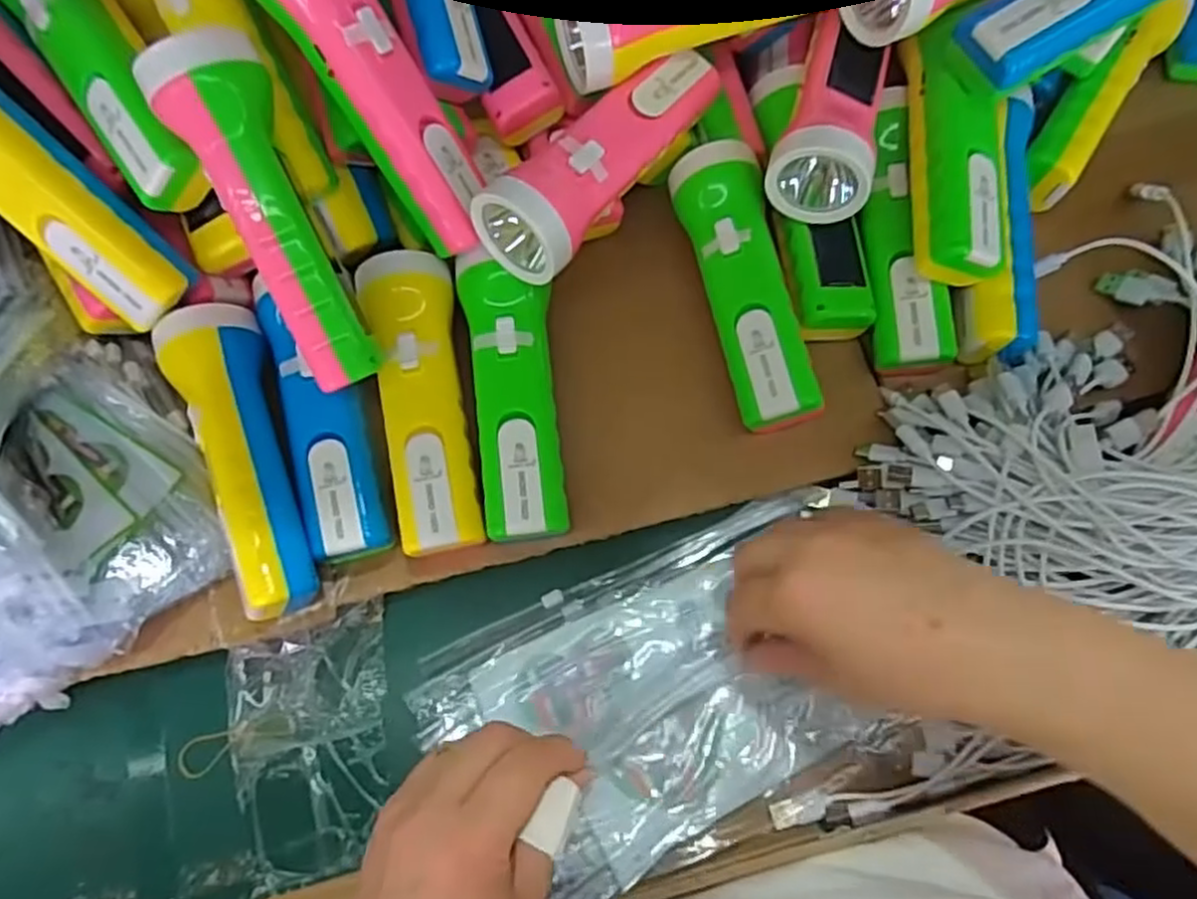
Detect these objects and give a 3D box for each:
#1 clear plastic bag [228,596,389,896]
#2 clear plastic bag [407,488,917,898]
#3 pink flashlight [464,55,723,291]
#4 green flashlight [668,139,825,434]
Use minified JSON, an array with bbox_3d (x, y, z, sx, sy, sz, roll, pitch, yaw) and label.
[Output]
[{"bbox_3d":[-0.156,0.158,0.387,0.083,0.018,0.135,-4,75,-1],"label":"clear plastic bag"},{"bbox_3d":[0.033,0.126,0.371,0.231,0.037,0.138,-24,76,-6],"label":"clear plastic bag"},{"bbox_3d":[0.005,-0.159,0.390,0.052,0.063,0.163,37,78,10],"label":"pink flashlight"},{"bbox_3d":[0.084,-0.094,0.410,0.048,0.039,0.167,-13,75,-3],"label":"green flashlight"}]

